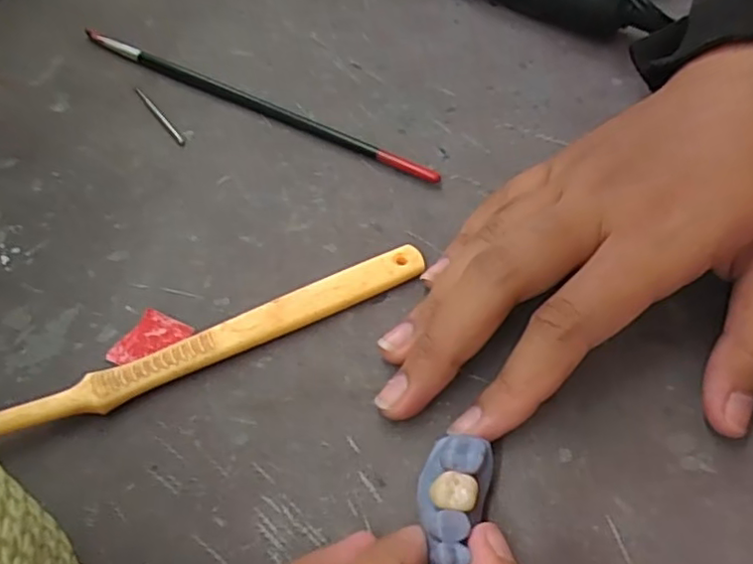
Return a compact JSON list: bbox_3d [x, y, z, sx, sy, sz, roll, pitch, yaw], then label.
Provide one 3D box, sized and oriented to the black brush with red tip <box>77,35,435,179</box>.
[{"bbox_3d":[-0.051,-0.073,0.250,0.168,0.006,0.006,25,58,14],"label":"black brush with red tip"}]

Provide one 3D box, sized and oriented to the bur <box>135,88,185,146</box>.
[{"bbox_3d":[-0.087,-0.067,0.245,0.004,0.004,0.039,-32,62,-22],"label":"bur"}]

